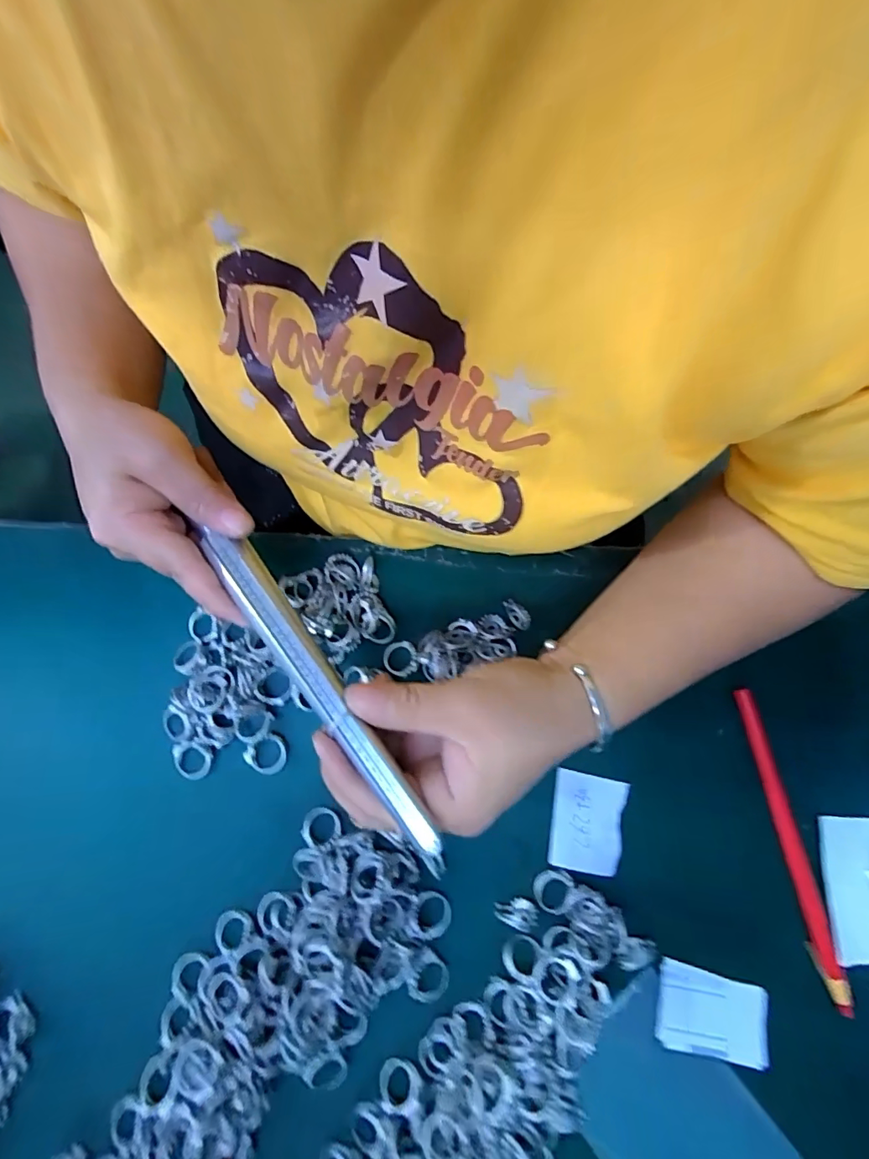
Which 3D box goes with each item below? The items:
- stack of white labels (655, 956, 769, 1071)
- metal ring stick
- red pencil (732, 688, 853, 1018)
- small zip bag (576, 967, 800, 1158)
[{"bbox_3d":[0.147,0.231,0.265,0.056,0.008,0.037,13,76,4],"label":"stack of white labels"},{"bbox_3d":[-0.058,0.040,0.230,0.019,0.009,0.195,-38,70,-9],"label":"metal ring stick"},{"bbox_3d":[0.202,0.147,0.284,0.012,0.010,0.166,-8,75,-1],"label":"red pencil"},{"bbox_3d":[0.125,0.282,0.253,0.079,0.005,0.118,-39,77,-2],"label":"small zip bag"}]

